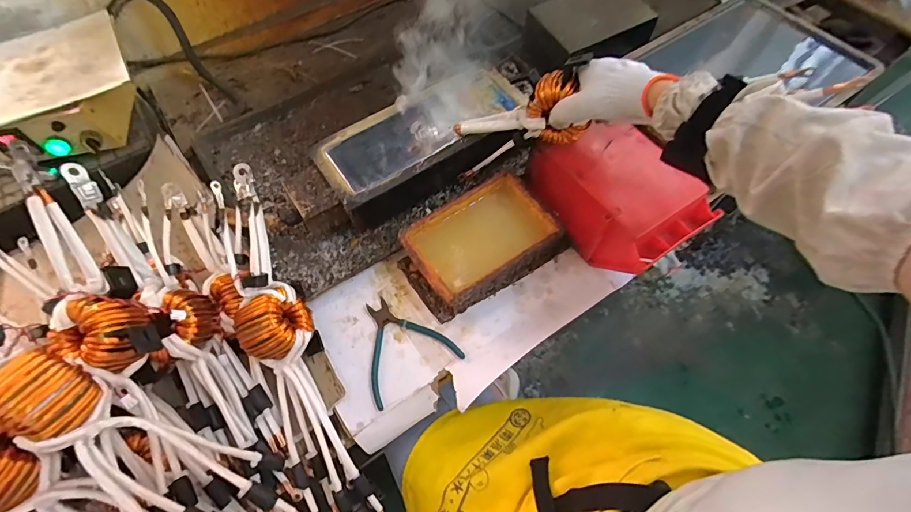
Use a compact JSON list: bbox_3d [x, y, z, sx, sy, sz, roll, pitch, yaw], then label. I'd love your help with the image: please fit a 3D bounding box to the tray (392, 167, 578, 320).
[{"bbox_3d":[0.040,-0.023,0.593,0.235,0.067,0.140,-32,66,-14],"label":"tray"}]

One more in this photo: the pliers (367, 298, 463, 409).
[{"bbox_3d":[-0.078,0.114,0.553,0.124,0.009,0.133,-30,66,-14],"label":"pliers"}]

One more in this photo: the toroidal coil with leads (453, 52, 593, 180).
[{"bbox_3d":[0.083,-0.182,0.571,0.088,0.234,0.064,30,58,-31],"label":"toroidal coil with leads"}]

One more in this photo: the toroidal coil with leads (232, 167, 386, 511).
[{"bbox_3d":[-0.206,0.111,0.501,0.072,0.087,0.480,-21,85,-9],"label":"toroidal coil with leads"}]

